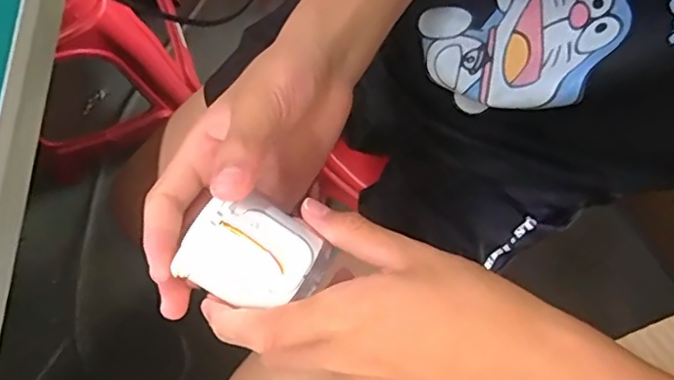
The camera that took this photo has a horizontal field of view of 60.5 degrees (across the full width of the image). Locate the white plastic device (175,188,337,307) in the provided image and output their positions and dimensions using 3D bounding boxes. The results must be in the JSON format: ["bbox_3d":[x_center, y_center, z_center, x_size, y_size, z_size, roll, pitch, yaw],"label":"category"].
[{"bbox_3d":[-0.040,0.030,0.276,0.066,0.025,0.050,27,80,7],"label":"white plastic device"}]

